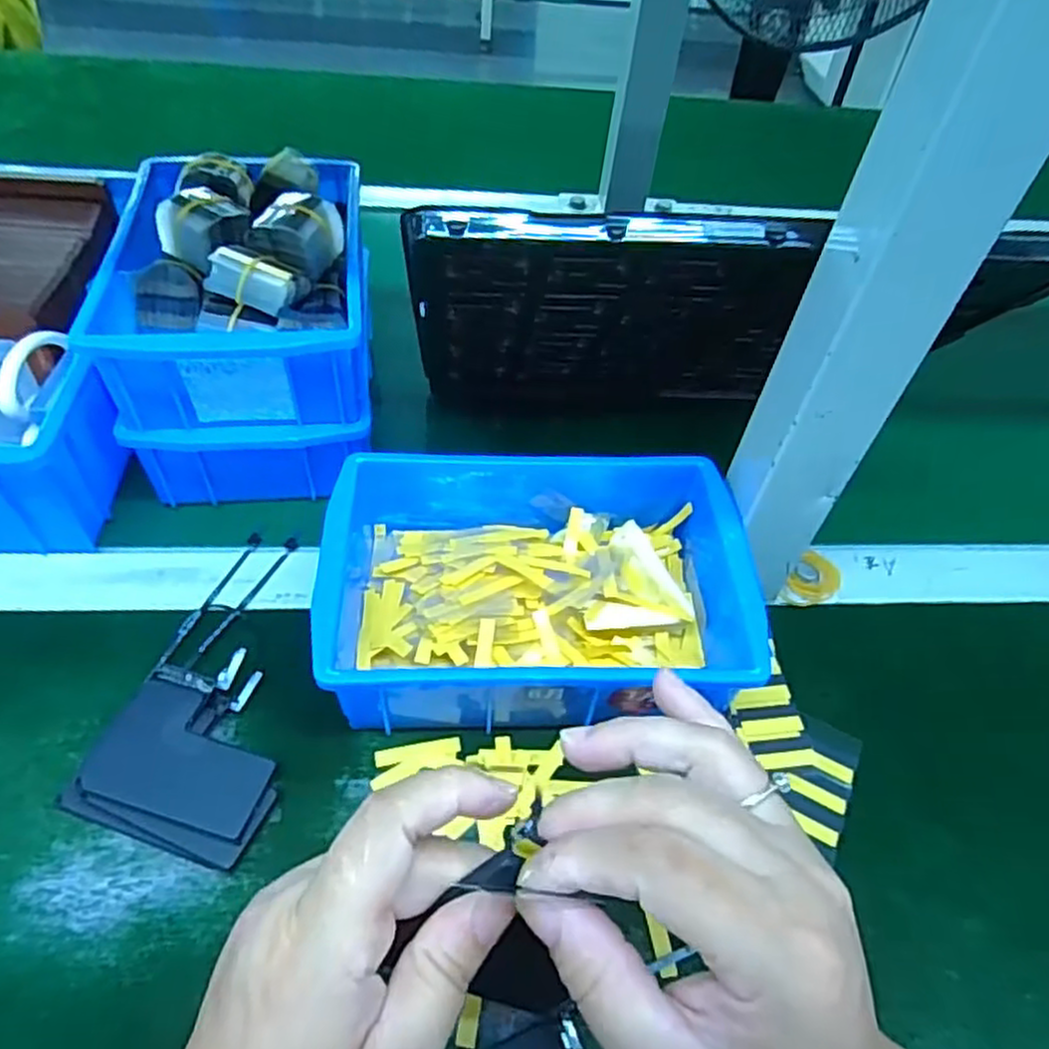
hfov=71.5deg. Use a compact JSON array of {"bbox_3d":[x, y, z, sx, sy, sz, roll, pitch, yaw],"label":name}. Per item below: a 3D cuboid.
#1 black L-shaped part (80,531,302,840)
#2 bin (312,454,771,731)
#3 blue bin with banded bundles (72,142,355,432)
[{"bbox_3d":[-0.139,0.069,0.360,0.078,0.016,0.158,12,48,4],"label":"black L-shaped part"},{"bbox_3d":[0.003,0.026,0.376,0.200,0.067,0.151,1,48,-6],"label":"bin"},{"bbox_3d":[-0.160,-0.145,0.422,0.127,0.075,0.185,-4,50,-9],"label":"blue bin with banded bundles"}]

